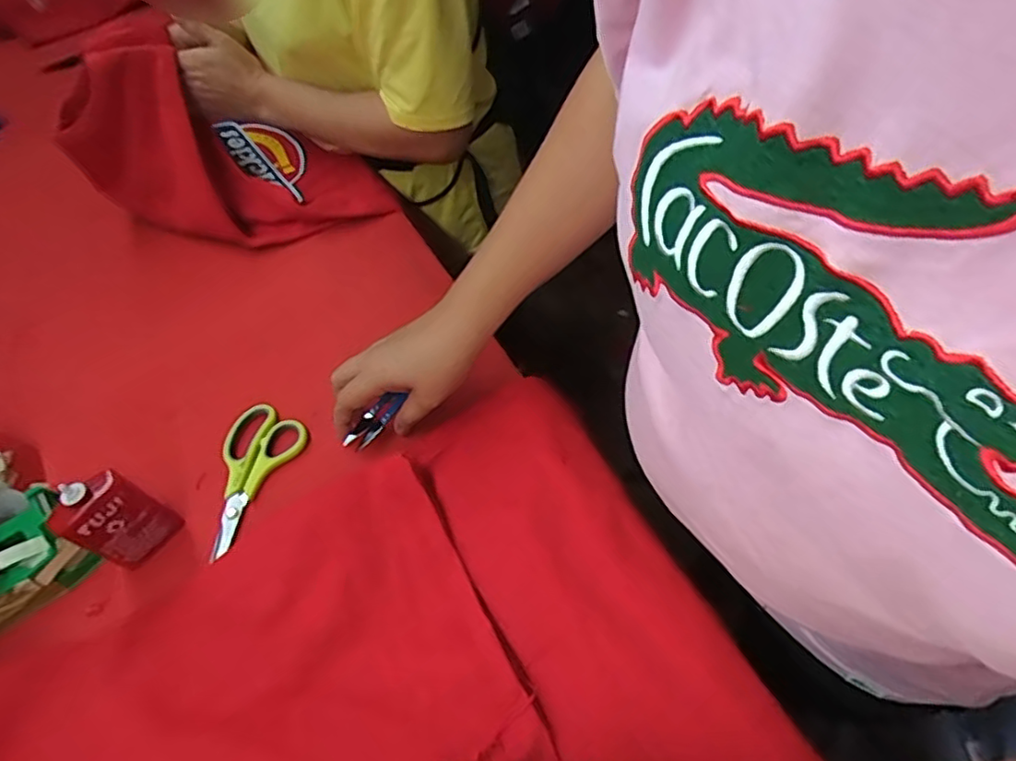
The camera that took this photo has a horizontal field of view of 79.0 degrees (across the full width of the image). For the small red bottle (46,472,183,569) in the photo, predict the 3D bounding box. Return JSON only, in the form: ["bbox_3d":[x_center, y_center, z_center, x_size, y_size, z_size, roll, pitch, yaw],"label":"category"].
[{"bbox_3d":[-0.311,0.114,0.495,0.021,0.114,0.056,20,63,19],"label":"small red bottle"}]

